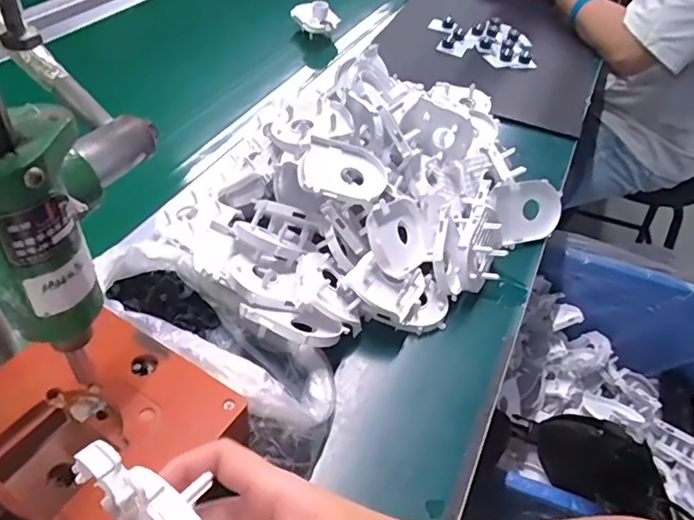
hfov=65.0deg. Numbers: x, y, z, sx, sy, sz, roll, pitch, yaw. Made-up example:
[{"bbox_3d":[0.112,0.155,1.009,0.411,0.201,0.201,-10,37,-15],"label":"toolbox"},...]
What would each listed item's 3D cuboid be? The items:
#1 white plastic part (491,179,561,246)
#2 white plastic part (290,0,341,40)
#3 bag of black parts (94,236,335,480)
[{"bbox_3d":[0.197,-0.052,0.593,0.078,0.066,0.014,-11,6,-13],"label":"white plastic part"},{"bbox_3d":[-0.060,-0.405,0.909,0.091,0.043,0.050,18,45,10],"label":"white plastic part"},{"bbox_3d":[-0.108,0.061,0.452,0.248,0.056,0.095,33,50,23],"label":"bag of black parts"}]

